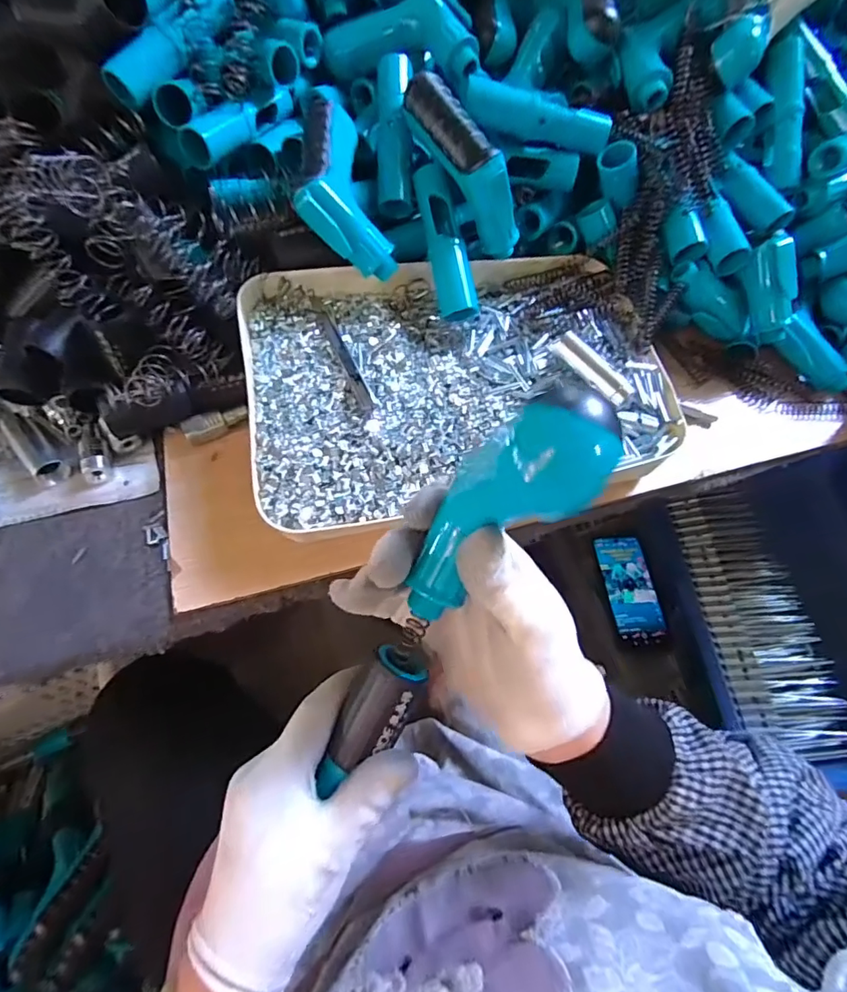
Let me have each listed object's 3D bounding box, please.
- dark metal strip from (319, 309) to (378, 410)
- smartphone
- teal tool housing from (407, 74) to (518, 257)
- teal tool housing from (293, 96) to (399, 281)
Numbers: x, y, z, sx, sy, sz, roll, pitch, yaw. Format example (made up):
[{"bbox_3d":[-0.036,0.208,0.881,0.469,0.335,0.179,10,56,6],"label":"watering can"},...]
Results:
[{"bbox_3d":[-0.061,-0.110,0.388,0.011,0.010,0.112,-20,64,-13],"label":"dark metal strip"},{"bbox_3d":[0.285,0.128,0.695,0.071,0.008,0.154,-3,63,-9],"label":"smartphone"},{"bbox_3d":[0.033,-0.264,0.393,0.039,0.064,0.141,-35,97,-20],"label":"teal tool housing"},{"bbox_3d":[-0.068,-0.237,0.382,0.063,0.040,0.134,-14,86,-11],"label":"teal tool housing"}]

